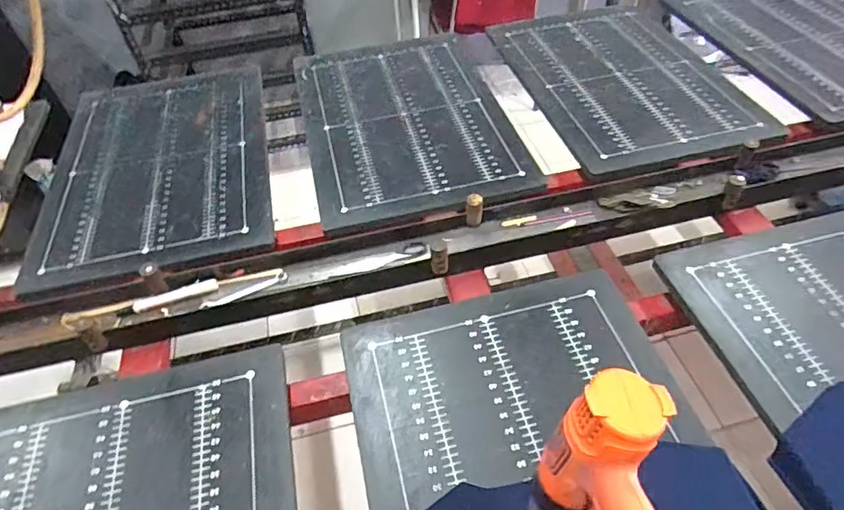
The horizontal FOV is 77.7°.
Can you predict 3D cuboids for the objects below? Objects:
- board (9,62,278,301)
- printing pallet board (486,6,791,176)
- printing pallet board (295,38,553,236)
[{"bbox_3d":[-0.510,-0.185,1.018,0.407,0.027,0.589,-11,48,-8],"label":"board"},{"bbox_3d":[0.431,-0.401,1.144,0.425,0.013,0.609,-12,48,-8],"label":"printing pallet board"},{"bbox_3d":[-0.039,-0.301,1.087,0.395,0.014,0.614,-11,48,-8],"label":"printing pallet board"}]

